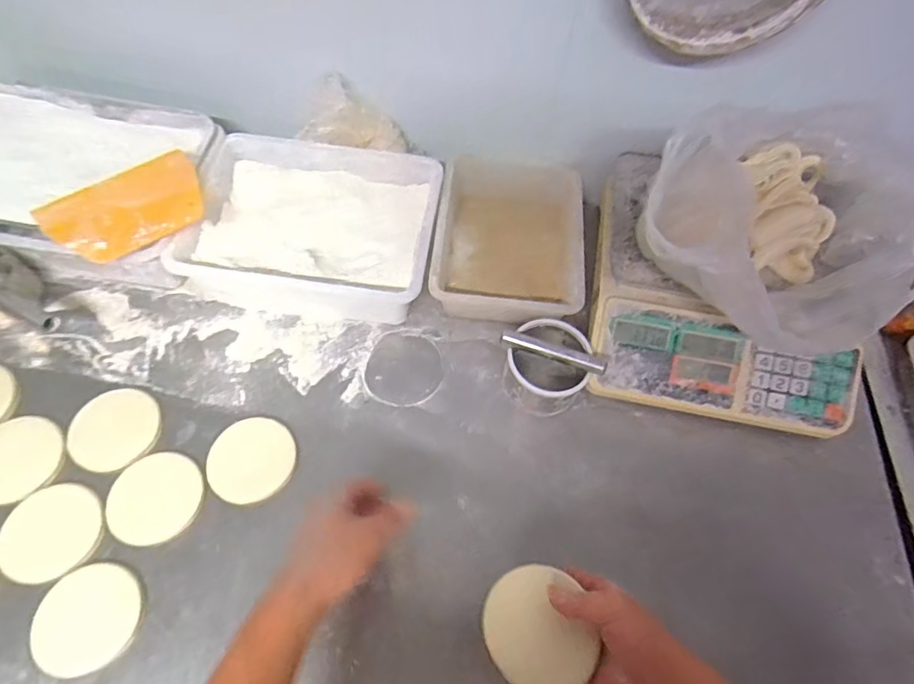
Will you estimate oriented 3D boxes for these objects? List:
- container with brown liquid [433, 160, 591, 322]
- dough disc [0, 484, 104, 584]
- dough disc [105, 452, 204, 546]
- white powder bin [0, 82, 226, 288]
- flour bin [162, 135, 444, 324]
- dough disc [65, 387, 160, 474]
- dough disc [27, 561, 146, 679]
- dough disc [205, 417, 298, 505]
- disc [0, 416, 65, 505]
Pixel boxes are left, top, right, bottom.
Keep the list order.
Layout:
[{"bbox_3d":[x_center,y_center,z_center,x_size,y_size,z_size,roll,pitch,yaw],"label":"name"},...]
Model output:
[{"bbox_3d":[0.073,-0.145,0.754,0.199,0.078,0.250,7,60,-1],"label":"container with brown liquid"},{"bbox_3d":[-0.444,0.206,0.571,0.098,0.007,0.101,2,60,-3],"label":"dough disc"},{"bbox_3d":[-0.343,0.176,0.592,0.098,0.007,0.103,2,60,-3],"label":"dough disc"},{"bbox_3d":[-0.522,-0.220,0.731,0.380,0.136,0.278,11,60,2],"label":"white powder bin"},{"bbox_3d":[-0.193,-0.156,0.737,0.324,0.098,0.247,9,60,1],"label":"flour bin"},{"bbox_3d":[-0.415,0.103,0.631,0.098,0.008,0.107,2,60,-3],"label":"dough disc"},{"bbox_3d":[-0.376,0.280,0.529,0.098,0.006,0.098,2,60,-3],"label":"dough disc"},{"bbox_3d":[-0.244,0.138,0.618,0.097,0.007,0.104,2,60,-3],"label":"dough disc"},{"bbox_3d":[-0.516,0.133,0.605,0.096,0.007,0.109,-35,69,-22],"label":"disc"}]

